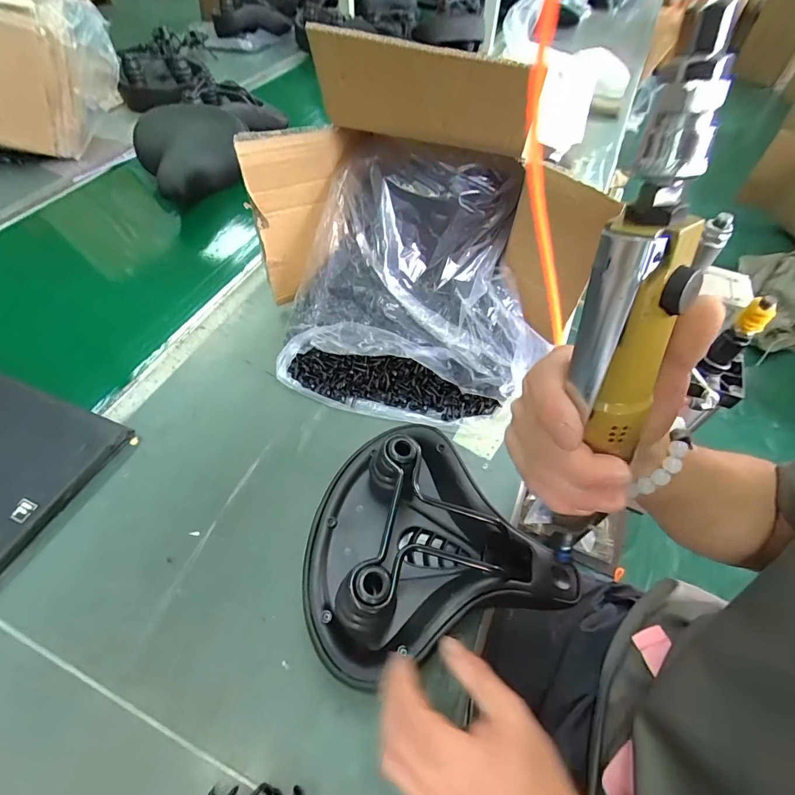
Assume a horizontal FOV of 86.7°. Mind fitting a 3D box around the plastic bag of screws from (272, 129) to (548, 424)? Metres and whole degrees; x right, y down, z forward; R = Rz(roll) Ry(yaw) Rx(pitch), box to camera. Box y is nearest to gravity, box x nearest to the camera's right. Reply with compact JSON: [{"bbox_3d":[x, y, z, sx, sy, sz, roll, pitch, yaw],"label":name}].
[{"bbox_3d":[0.013,-0.138,0.549,0.329,0.232,0.251,11,54,4],"label":"plastic bag of screws"}]

